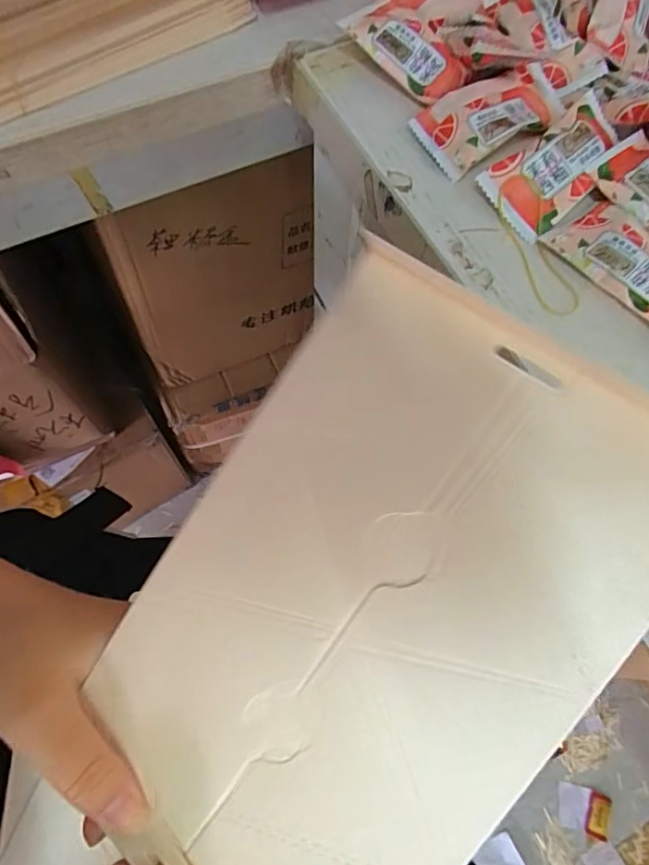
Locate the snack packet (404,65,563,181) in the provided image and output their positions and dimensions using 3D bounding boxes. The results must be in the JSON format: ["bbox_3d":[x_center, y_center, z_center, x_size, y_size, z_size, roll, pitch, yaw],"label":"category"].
[{"bbox_3d":[0.081,-0.153,0.258,0.072,0.015,0.037,-28,72,-12],"label":"snack packet"}]

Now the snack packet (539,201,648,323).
[{"bbox_3d":[0.134,-0.074,0.229,0.038,0.011,0.069,-38,74,-15],"label":"snack packet"}]

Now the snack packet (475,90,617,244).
[{"bbox_3d":[0.110,-0.125,0.249,0.076,0.017,0.037,-40,75,-16],"label":"snack packet"}]

